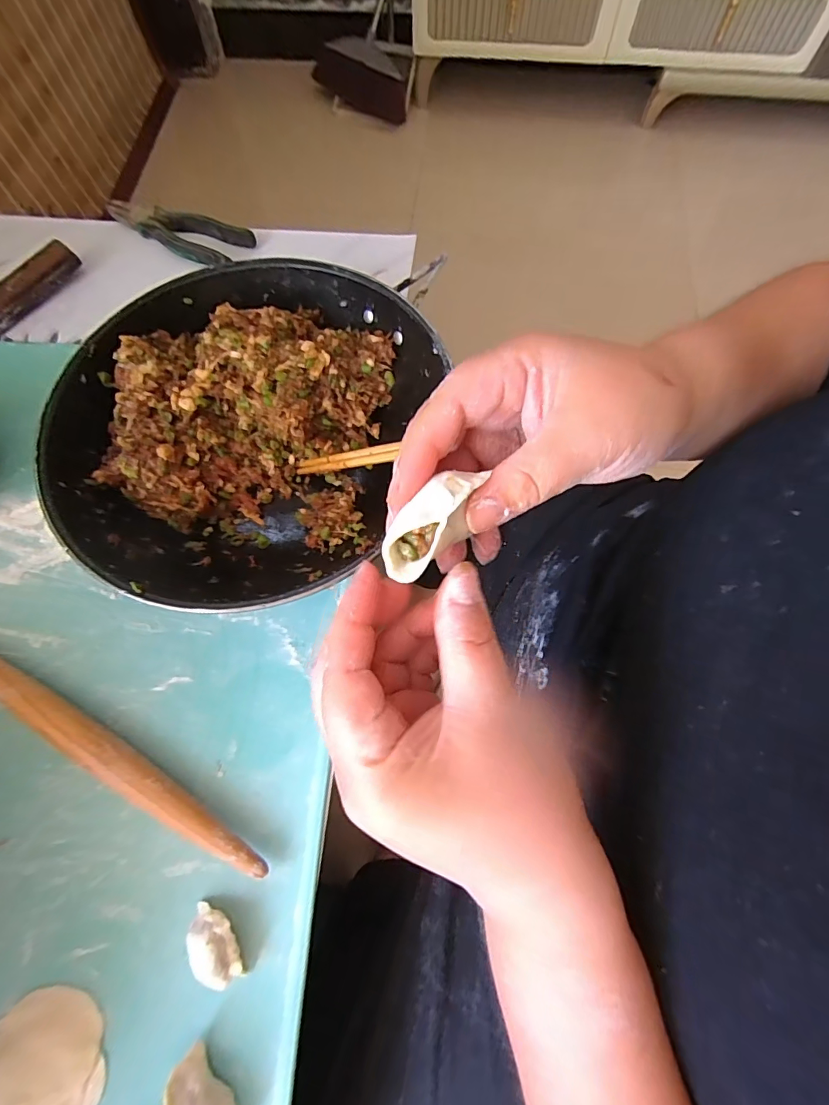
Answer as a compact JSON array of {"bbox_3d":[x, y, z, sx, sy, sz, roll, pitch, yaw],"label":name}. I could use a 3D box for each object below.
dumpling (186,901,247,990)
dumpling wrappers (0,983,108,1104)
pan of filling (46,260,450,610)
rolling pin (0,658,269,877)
[{"bbox_3d":[-0.128,0.253,0.297,0.024,0.024,0.047,-36,73,-12],"label":"dumpling"},{"bbox_3d":[-0.243,0.329,0.280,0.096,0.012,0.079,-37,73,-12],"label":"dumpling wrappers"},{"bbox_3d":[-0.139,-0.100,0.390,0.271,0.088,0.302,17,71,7],"label":"pan of filling"},{"bbox_3d":[-0.241,0.141,0.340,0.314,0.031,0.023,28,73,11],"label":"rolling pin"}]

